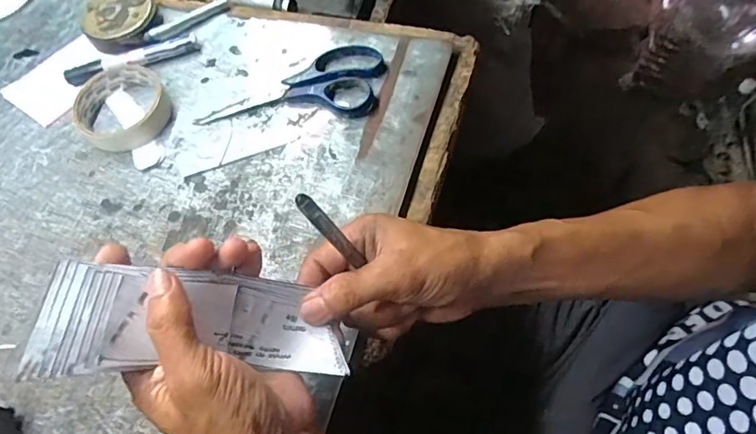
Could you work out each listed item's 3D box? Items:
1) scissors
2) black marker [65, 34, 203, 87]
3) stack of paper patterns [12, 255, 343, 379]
[{"bbox_3d":[-0.080,-0.125,0.487,0.168,0.019,0.077,1,61,5],"label":"scissors"},{"bbox_3d":[-0.244,-0.155,0.521,0.130,0.011,0.022,-19,61,-6],"label":"black marker"},{"bbox_3d":[-0.092,0.057,0.280,0.154,0.014,0.055,11,55,-32],"label":"stack of paper patterns"}]

